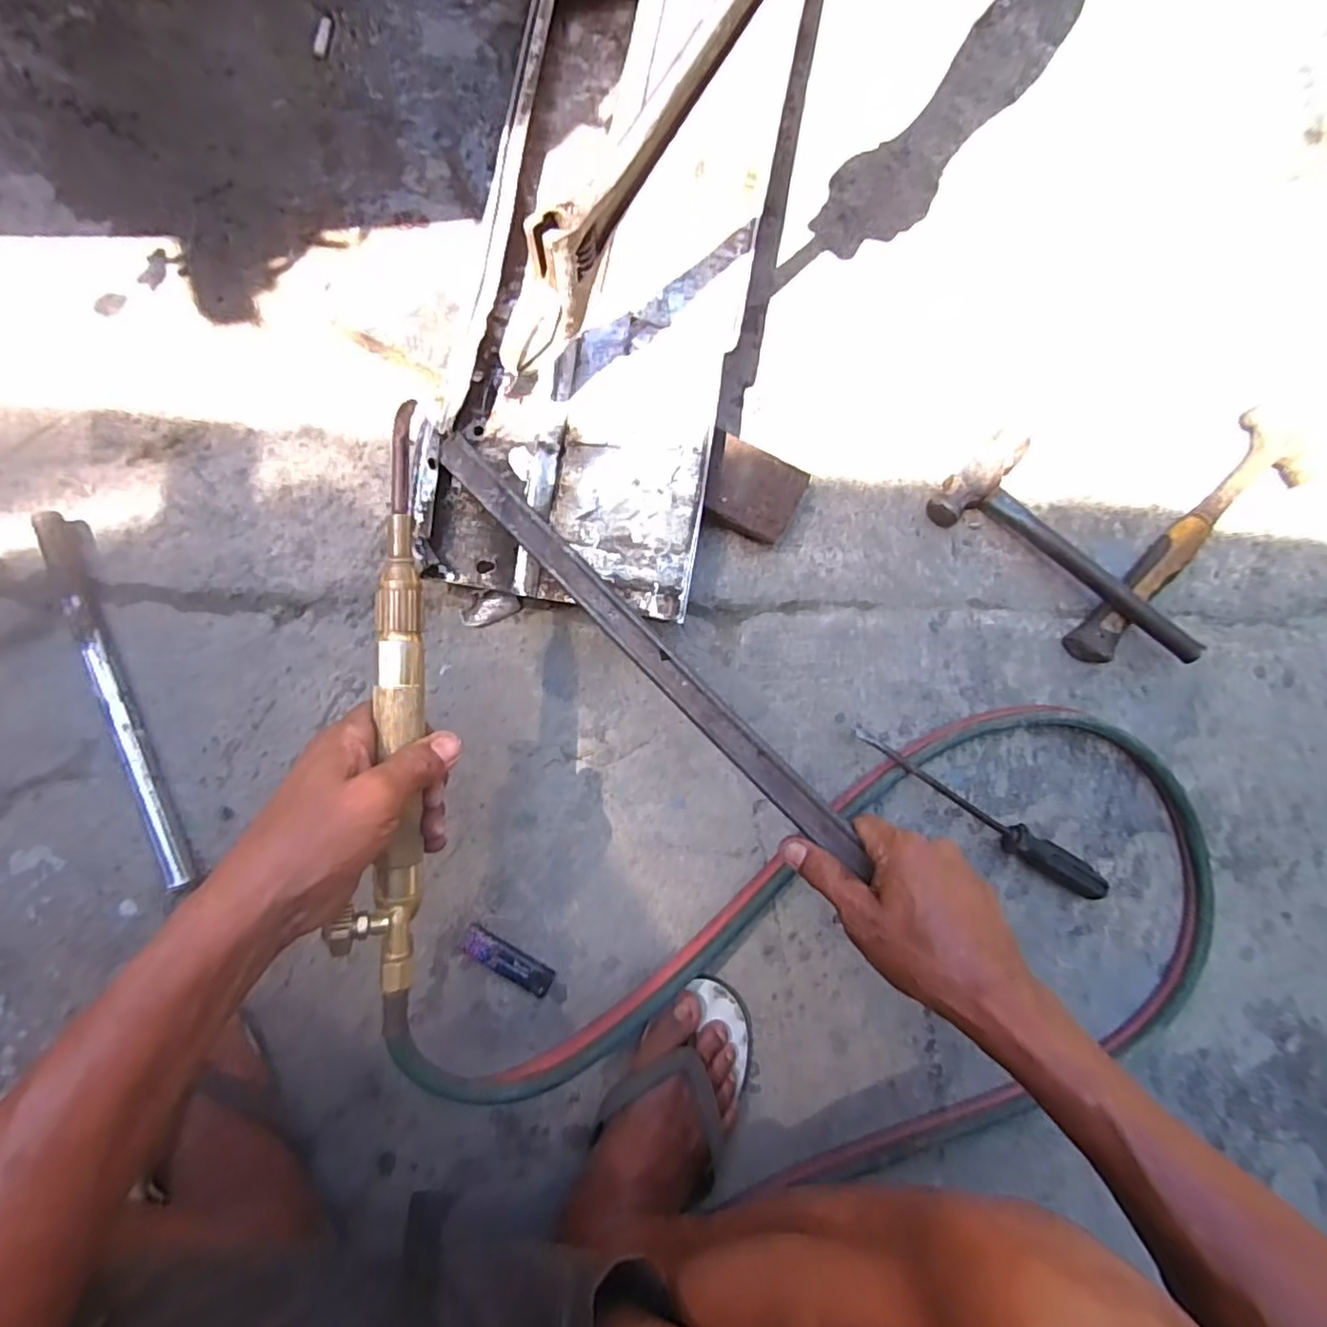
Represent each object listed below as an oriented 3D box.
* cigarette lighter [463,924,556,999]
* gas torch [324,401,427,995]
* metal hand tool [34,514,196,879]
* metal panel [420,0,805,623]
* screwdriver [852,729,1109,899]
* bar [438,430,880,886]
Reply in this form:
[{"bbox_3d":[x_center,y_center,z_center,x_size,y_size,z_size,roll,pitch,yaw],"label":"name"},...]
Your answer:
[{"bbox_3d":[-0.127,0.243,0.512,0.080,0.014,0.023,34,83,-4],"label":"cigarette lighter"},{"bbox_3d":[-0.157,0.016,0.356,0.040,0.023,0.324,2,89,-7],"label":"gas torch"},{"bbox_3d":[-0.413,0.029,0.470,0.024,0.023,0.291,-18,89,-8],"label":"metal hand tool"},{"bbox_3d":[-0.037,-0.307,0.495,0.202,0.042,0.521,12,86,-7],"label":"metal panel"},{"bbox_3d":[0.280,0.136,0.559,0.275,0.032,0.029,30,84,-5],"label":"screwdriver"},{"bbox_3d":[-0.017,-0.018,0.430,0.025,0.011,0.403,-43,79,-7],"label":"bar"}]

